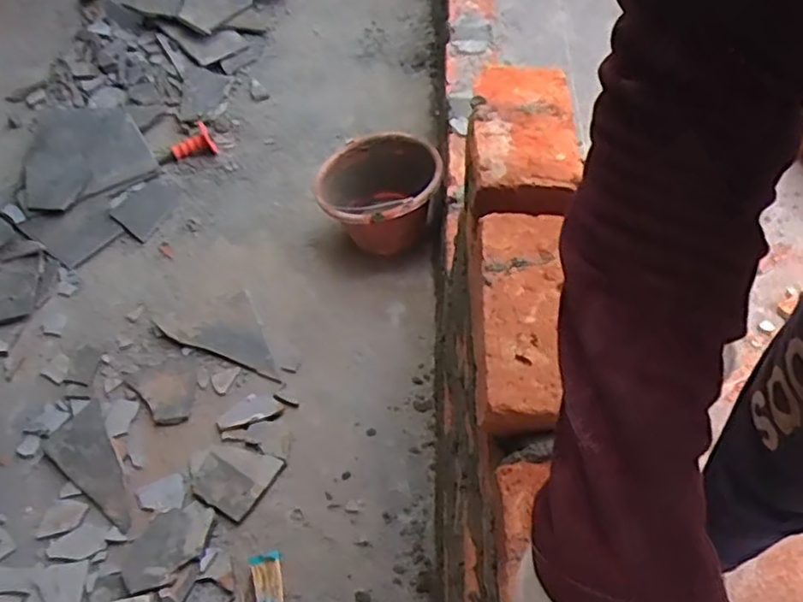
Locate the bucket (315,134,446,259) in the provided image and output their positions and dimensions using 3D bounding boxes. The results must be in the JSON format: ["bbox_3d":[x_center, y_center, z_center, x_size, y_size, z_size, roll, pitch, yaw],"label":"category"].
[{"bbox_3d":[-0.043,-0.207,1.374,0.248,0.180,0.209,-14,55,-9],"label":"bucket"}]

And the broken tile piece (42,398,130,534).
[{"bbox_3d":[-0.525,0.286,1.120,0.097,0.009,0.239,-27,59,-18],"label":"broken tile piece"}]

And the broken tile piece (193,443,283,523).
[{"bbox_3d":[-0.286,0.286,1.113,0.131,0.011,0.114,26,59,18],"label":"broken tile piece"}]

